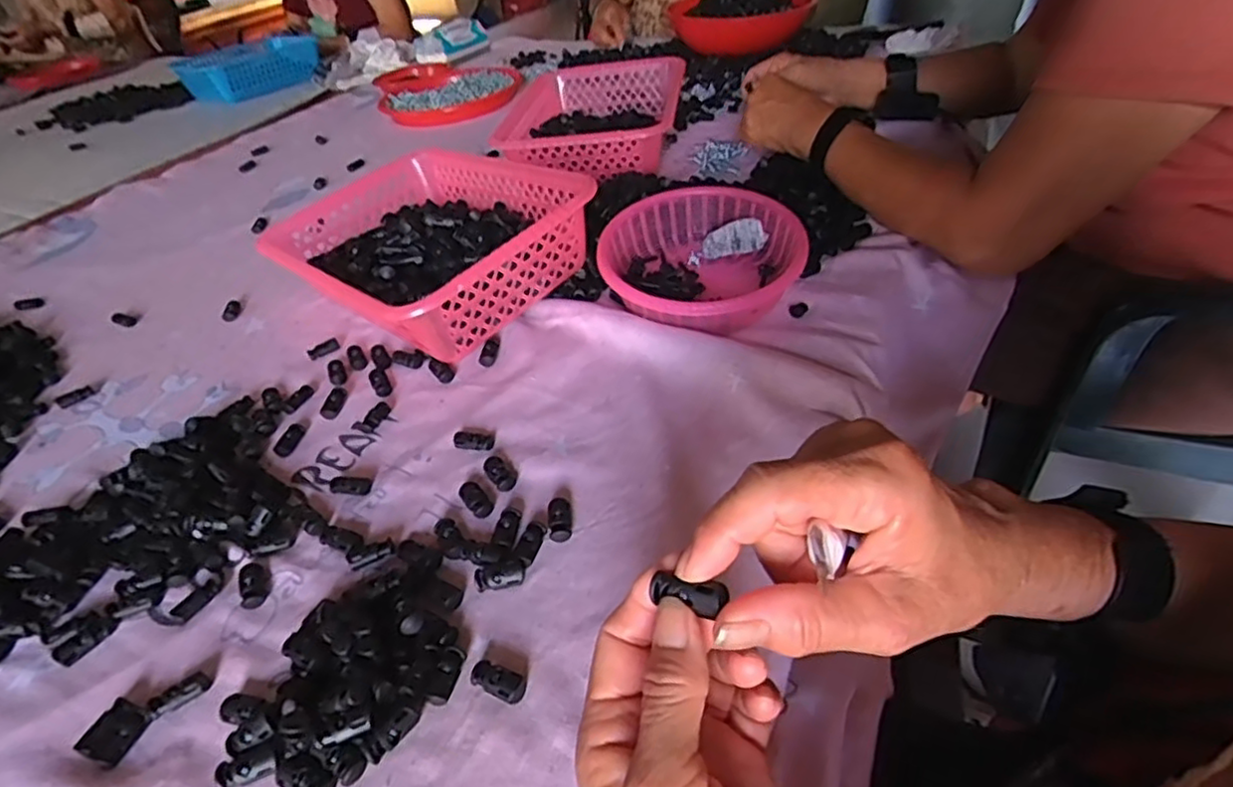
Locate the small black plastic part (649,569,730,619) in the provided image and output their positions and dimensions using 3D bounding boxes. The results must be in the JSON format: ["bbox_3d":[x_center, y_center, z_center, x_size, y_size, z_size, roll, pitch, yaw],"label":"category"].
[{"bbox_3d":[0.027,0.071,0.236,0.026,0.008,0.010,9,42,31],"label":"small black plastic part"}]

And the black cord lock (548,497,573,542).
[{"bbox_3d":[-0.035,0.078,0.408,0.014,0.008,0.028,-9,40,-2],"label":"black cord lock"}]

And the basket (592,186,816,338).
[{"bbox_3d":[0.070,-0.113,0.570,0.161,0.063,0.157,-4,40,3],"label":"basket"}]

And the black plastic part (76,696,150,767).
[{"bbox_3d":[-0.254,0.172,0.335,0.025,0.009,0.026,11,43,20],"label":"black plastic part"}]

